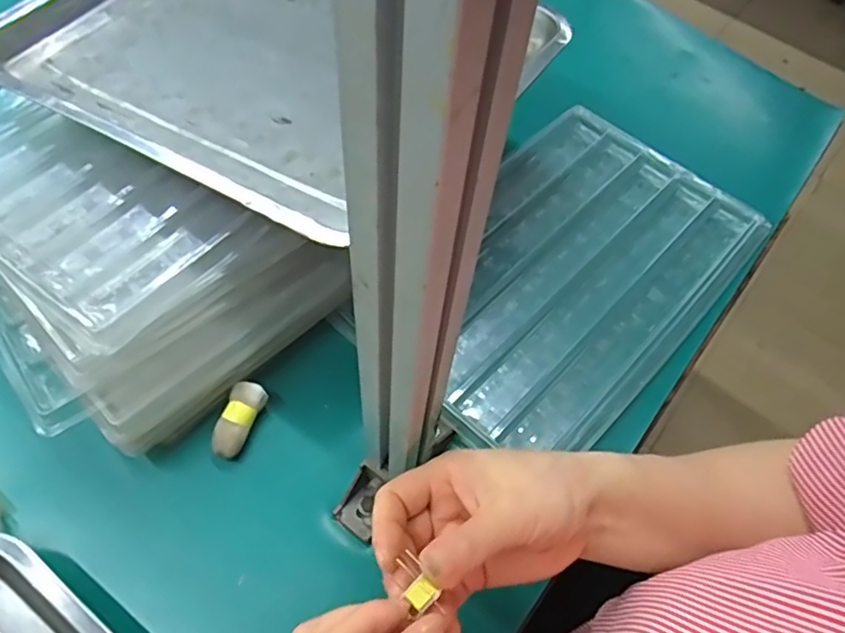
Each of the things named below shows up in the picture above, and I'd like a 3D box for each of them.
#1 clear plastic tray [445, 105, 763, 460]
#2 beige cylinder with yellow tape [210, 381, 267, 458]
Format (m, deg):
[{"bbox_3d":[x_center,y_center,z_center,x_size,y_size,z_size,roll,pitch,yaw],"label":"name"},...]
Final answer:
[{"bbox_3d":[0.115,-0.035,0.483,0.203,0.031,0.316,40,65,18],"label":"clear plastic tray"},{"bbox_3d":[-0.124,0.070,0.397,0.022,0.021,0.049,22,61,9],"label":"beige cylinder with yellow tape"}]

